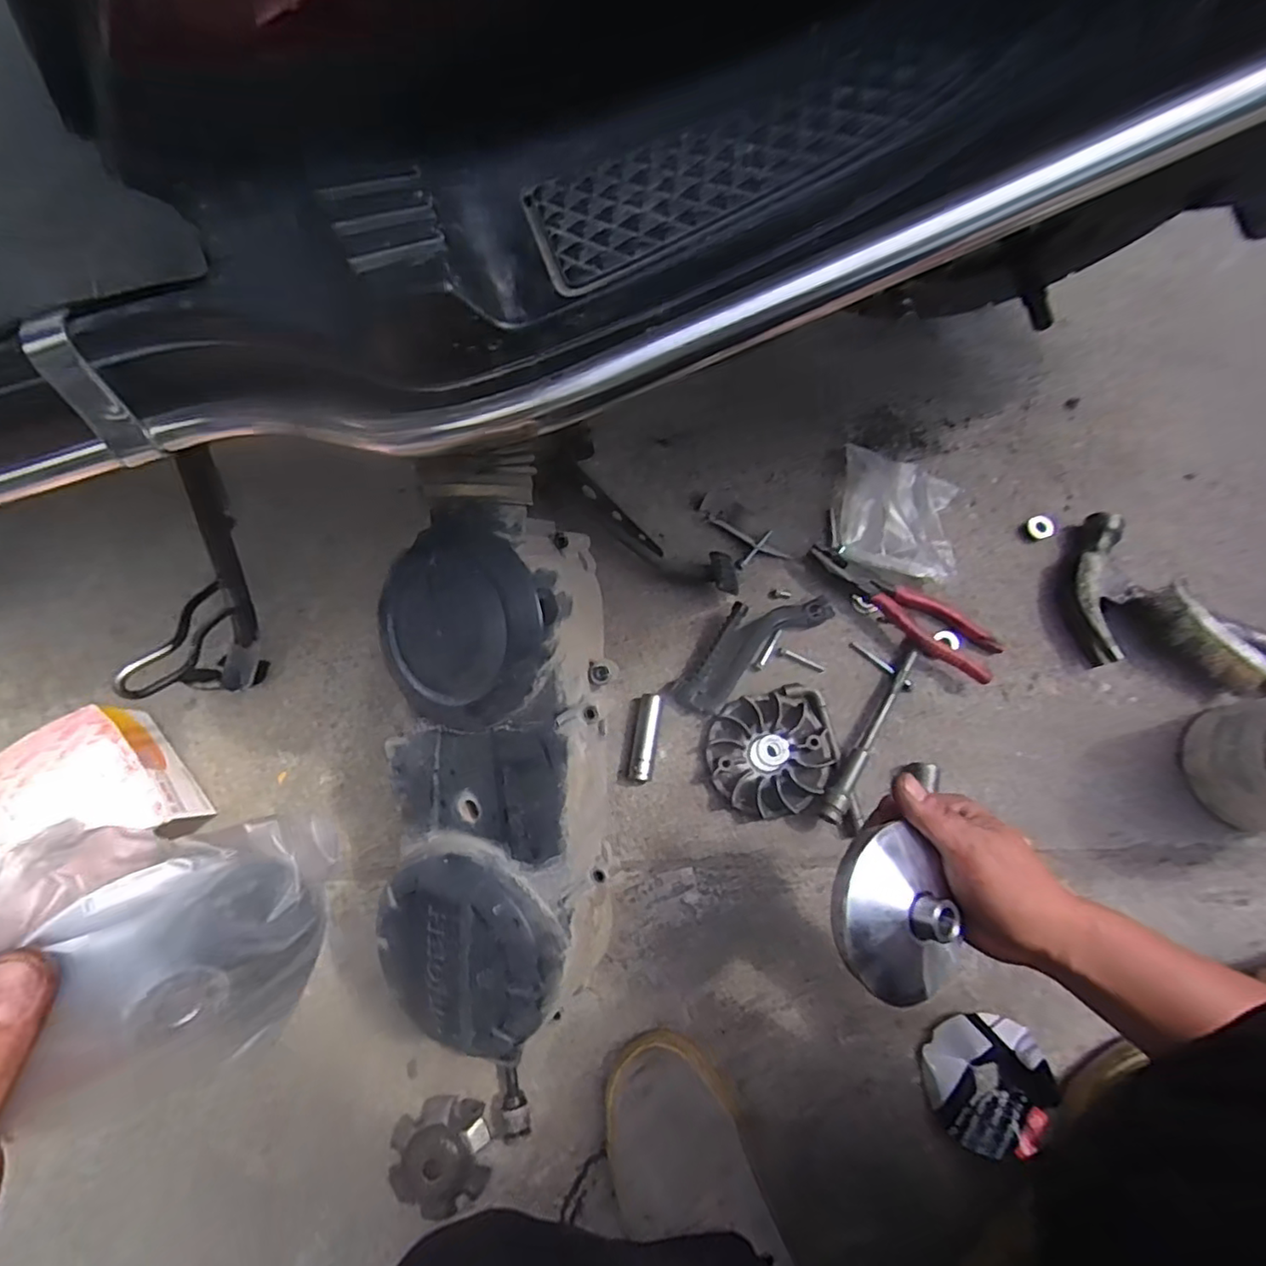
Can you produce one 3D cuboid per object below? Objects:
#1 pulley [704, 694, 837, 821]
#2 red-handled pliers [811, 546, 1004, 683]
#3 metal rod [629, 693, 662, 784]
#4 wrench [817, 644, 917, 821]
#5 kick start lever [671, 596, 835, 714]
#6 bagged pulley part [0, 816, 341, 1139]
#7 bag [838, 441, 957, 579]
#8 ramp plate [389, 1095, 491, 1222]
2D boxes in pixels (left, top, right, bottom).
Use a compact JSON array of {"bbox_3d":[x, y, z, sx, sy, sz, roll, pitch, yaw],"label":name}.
[{"bbox_3d":[0.127,0.111,0.582,0.111,0.029,0.105,-10,76,-3],"label":"pulley"},{"bbox_3d":[0.267,-0.027,0.616,0.194,0.030,0.057,36,78,8],"label":"red-handled pliers"},{"bbox_3d":[0.011,0.098,0.590,0.020,0.018,0.081,9,76,1],"label":"metal rod"},{"bbox_3d":[0.222,0.092,0.581,0.017,0.033,0.182,34,78,7],"label":"wrench"},{"bbox_3d":[0.110,0.008,0.604,0.170,0.029,0.060,-37,79,-9],"label":"kick start lever"},{"bbox_3d":[-0.182,0.128,0.252,0.032,0.108,0.101,10,92,41],"label":"bagged pulley part"},{"bbox_3d":[0.264,-0.120,0.629,0.112,0.054,0.137,7,76,1],"label":"bag"},{"bbox_3d":[-0.157,0.424,0.513,0.076,0.019,0.074,0,76,-1],"label":"ramp plate"}]

